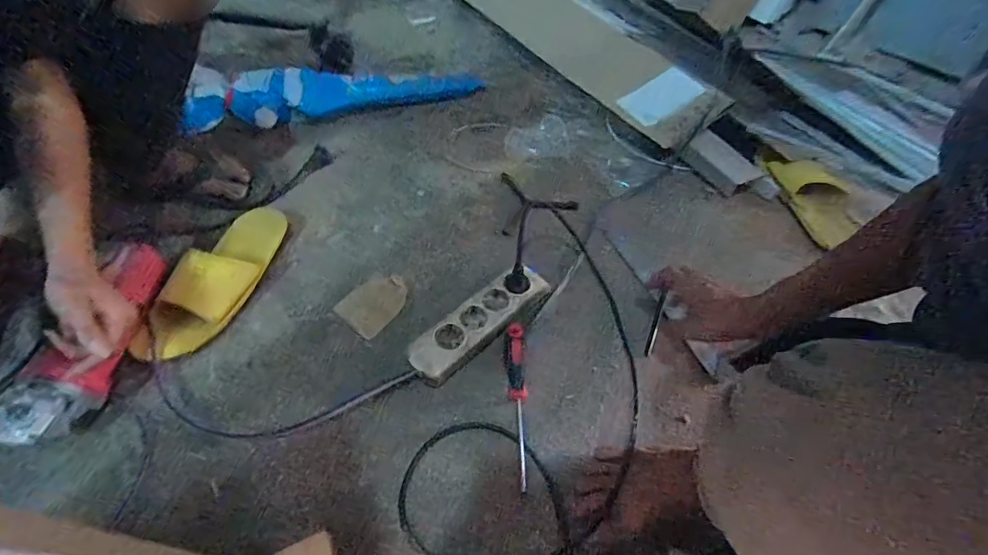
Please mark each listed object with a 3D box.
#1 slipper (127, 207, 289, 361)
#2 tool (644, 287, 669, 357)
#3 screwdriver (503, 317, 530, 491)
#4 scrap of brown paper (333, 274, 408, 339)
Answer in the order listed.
[{"bbox_3d":[-0.384,-0.005,0.660,0.098,0.052,0.266,15,53,6],"label":"slipper"},{"bbox_3d":[0.230,0.066,0.674,0.011,0.010,0.106,19,61,9],"label":"tool"},{"bbox_3d":[0.031,0.151,0.588,0.028,0.023,0.203,0,53,-6],"label":"screwdriver"},{"bbox_3d":[-0.168,0.034,0.674,0.080,0.008,0.100,34,57,19],"label":"scrap of brown paper"}]

